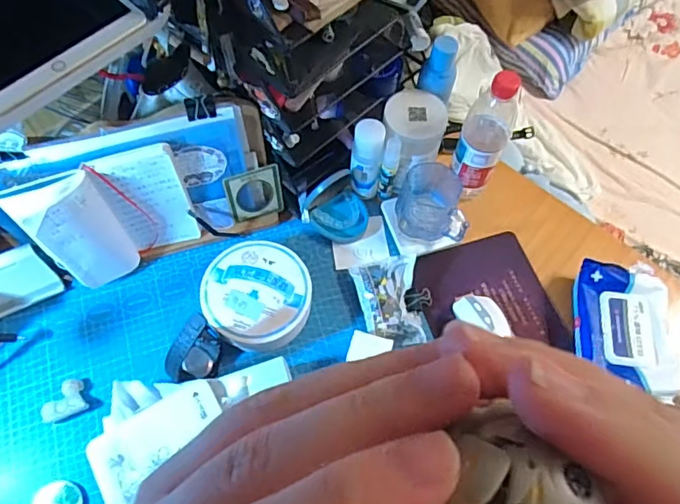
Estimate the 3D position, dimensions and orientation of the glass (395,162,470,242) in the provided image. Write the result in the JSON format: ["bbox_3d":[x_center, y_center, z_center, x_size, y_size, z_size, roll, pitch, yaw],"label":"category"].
[{"bbox_3d":[0.128,-0.062,0.761,0.086,0.081,0.101,3,64,0],"label":"glass"}]

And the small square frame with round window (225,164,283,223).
[{"bbox_3d":[-0.118,-0.082,0.733,0.074,0.096,0.013,-22,60,-14],"label":"small square frame with round window"}]

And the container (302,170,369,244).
[{"bbox_3d":[0.002,-0.066,0.761,0.081,0.066,0.085,1,64,-1],"label":"container"}]

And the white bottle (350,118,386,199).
[{"bbox_3d":[0.038,-0.131,0.753,0.042,0.123,0.047,5,64,1],"label":"white bottle"}]

